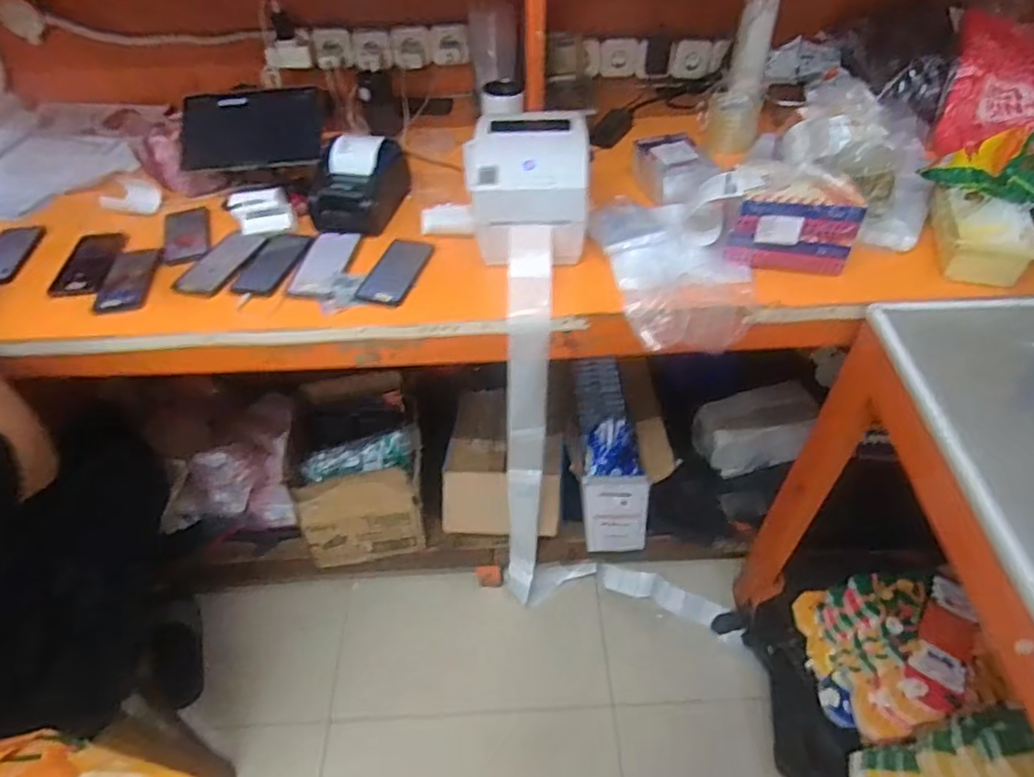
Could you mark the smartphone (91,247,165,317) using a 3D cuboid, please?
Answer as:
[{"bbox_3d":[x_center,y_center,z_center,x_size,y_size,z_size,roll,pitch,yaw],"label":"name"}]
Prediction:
[{"bbox_3d":[-0.618,-0.177,0.998,0.071,0.010,0.176,-7,46,-3],"label":"smartphone"}]

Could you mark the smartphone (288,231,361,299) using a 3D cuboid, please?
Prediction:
[{"bbox_3d":[-0.308,-0.201,1.001,0.074,0.010,0.165,3,47,7],"label":"smartphone"}]

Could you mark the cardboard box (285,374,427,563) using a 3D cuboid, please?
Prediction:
[{"bbox_3d":[-0.348,0.169,1.394,0.272,0.266,0.338,-10,47,-6],"label":"cardboard box"}]

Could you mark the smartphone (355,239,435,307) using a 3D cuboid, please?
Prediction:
[{"bbox_3d":[-0.189,-0.186,0.984,0.077,0.009,0.148,12,53,12],"label":"smartphone"}]

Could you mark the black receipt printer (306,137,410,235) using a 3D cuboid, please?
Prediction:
[{"bbox_3d":[-0.284,-0.367,1.085,0.139,0.107,0.198,5,47,8],"label":"black receipt printer"}]

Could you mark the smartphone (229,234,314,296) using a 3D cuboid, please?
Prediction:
[{"bbox_3d":[-0.396,-0.205,1.014,0.080,0.005,0.153,8,47,11],"label":"smartphone"}]

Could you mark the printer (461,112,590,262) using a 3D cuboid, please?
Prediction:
[{"bbox_3d":[0.024,-0.325,1.003,0.182,0.169,0.229,-3,46,1],"label":"printer"}]

